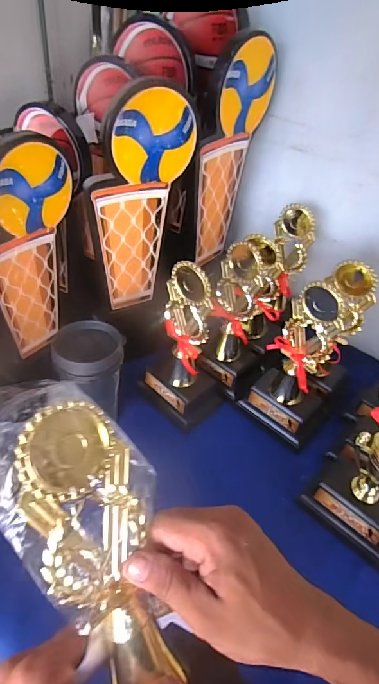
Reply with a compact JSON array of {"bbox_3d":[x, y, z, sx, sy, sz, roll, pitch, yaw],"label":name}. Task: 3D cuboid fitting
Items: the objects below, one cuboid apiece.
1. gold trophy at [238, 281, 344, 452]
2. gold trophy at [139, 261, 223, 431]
[{"bbox_3d":[0.162,0.025,0.568,0.117,0.235,0.115,26,46,19],"label":"gold trophy"},{"bbox_3d":[-0.001,0.002,0.565,0.103,0.236,0.081,33,49,25],"label":"gold trophy"}]

